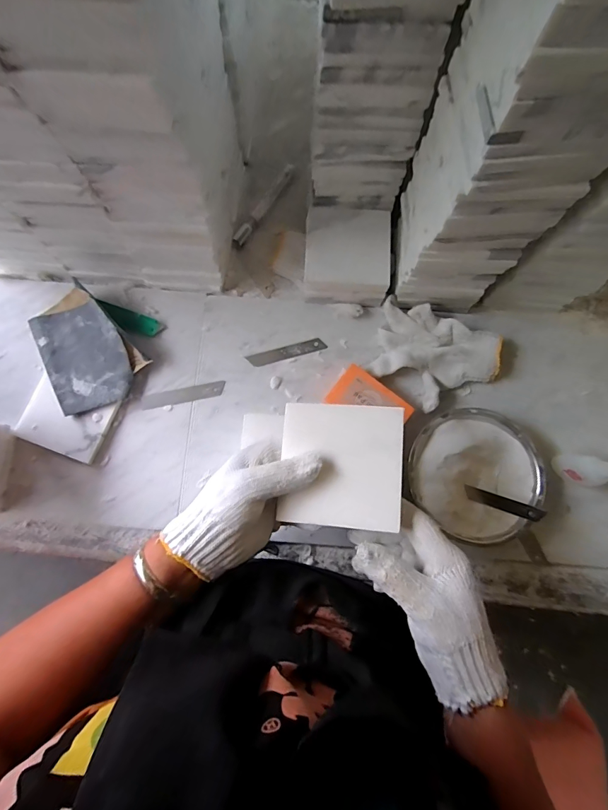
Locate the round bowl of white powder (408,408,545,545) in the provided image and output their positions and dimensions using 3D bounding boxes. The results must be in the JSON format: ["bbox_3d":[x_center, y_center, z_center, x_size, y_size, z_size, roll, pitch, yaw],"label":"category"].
[{"bbox_3d":[0.194,0.080,0.461,0.139,0.037,0.143,1,80,-3],"label":"round bowl of white powder"}]

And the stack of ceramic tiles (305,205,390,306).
[{"bbox_3d":[0.052,-0.184,0.503,0.100,0.066,0.104,3,78,-1],"label":"stack of ceramic tiles"}]

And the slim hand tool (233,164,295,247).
[{"bbox_3d":[-0.055,-0.280,0.557,0.014,0.017,0.136,32,80,5],"label":"slim hand tool"}]

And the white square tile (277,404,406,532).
[{"bbox_3d":[0.030,0.049,0.327,0.098,0.004,0.098,2,82,13],"label":"white square tile"}]

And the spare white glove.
[{"bbox_3d":[0.161,-0.055,0.494,0.147,0.033,0.108,26,79,4],"label":"spare white glove"}]

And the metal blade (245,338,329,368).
[{"bbox_3d":[-0.022,-0.068,0.513,0.100,0.004,0.017,-16,88,-6],"label":"metal blade"}]

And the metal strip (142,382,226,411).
[{"bbox_3d":[-0.151,-0.012,0.500,0.102,0.004,0.018,-12,79,-4],"label":"metal strip"}]

